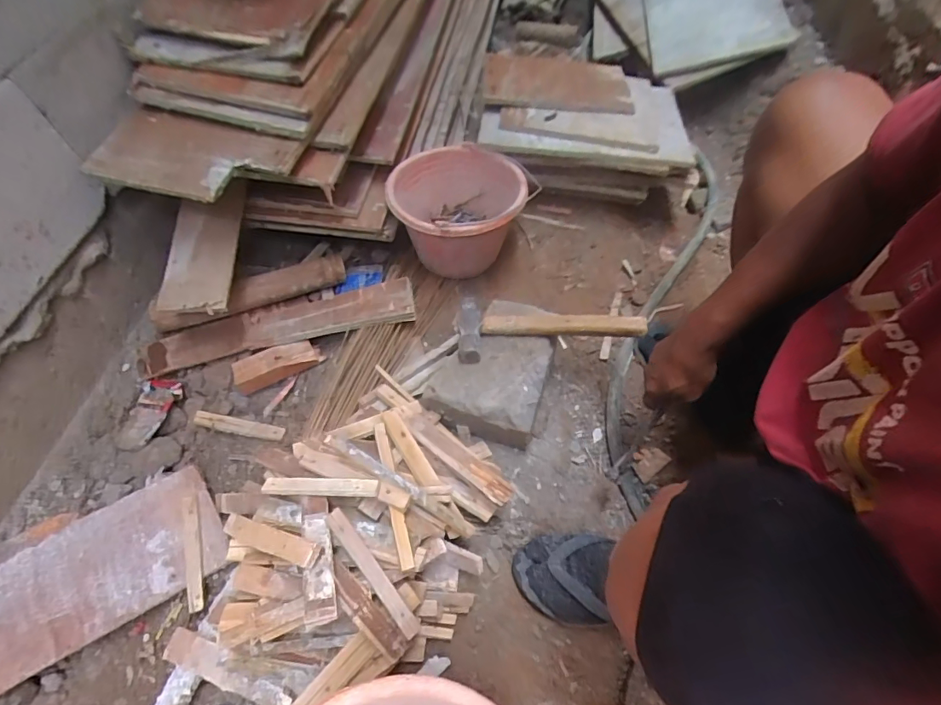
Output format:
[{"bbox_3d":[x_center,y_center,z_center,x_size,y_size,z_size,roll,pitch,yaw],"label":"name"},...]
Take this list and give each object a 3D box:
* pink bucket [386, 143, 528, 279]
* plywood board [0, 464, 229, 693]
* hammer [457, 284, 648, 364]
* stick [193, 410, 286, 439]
[{"bbox_3d":[-0.019,-0.241,0.890,0.225,0.200,0.216,-1,59,2],"label":"pink bucket"},{"bbox_3d":[-0.507,0.295,0.636,0.310,0.020,0.165,-26,65,-25],"label":"plywood board"},{"bbox_3d":[0.122,-0.047,0.721,0.281,0.028,0.114,-2,59,2],"label":"hammer"},{"bbox_3d":[-0.383,0.122,0.783,0.156,0.007,0.025,10,78,7],"label":"stick"}]

